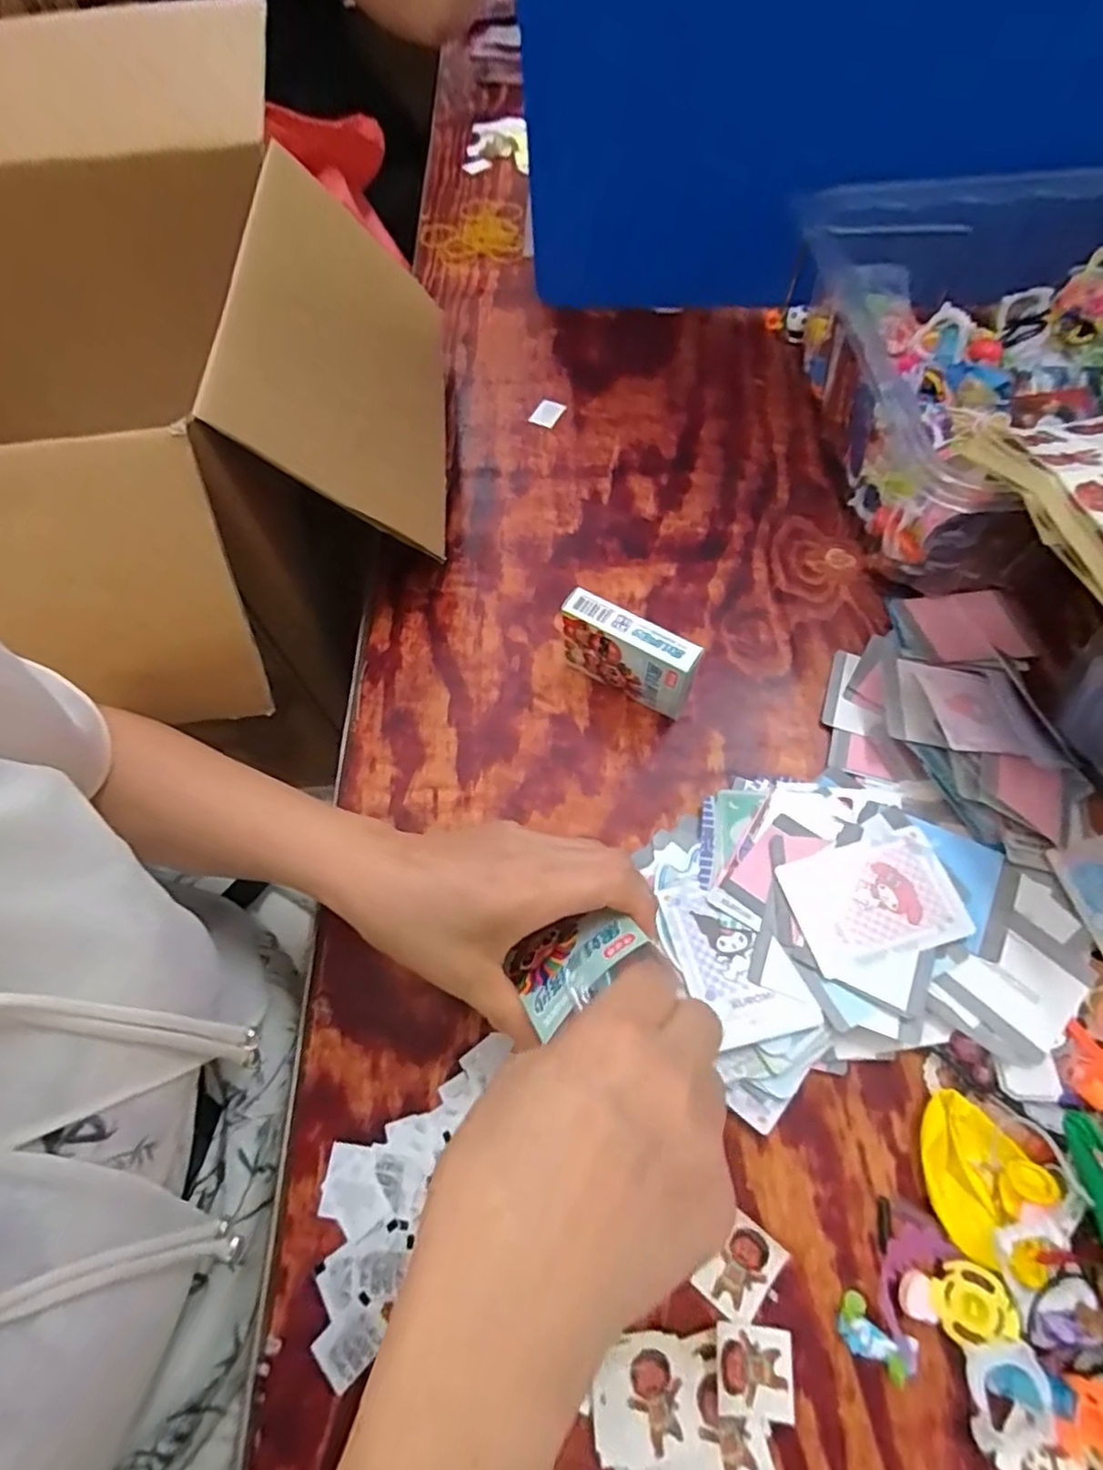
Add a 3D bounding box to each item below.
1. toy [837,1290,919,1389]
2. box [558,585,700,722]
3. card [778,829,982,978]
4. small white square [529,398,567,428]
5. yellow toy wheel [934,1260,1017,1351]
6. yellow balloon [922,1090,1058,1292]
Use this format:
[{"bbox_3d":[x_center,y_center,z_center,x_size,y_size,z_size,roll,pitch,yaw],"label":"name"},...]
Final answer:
[{"bbox_3d":[0.145,0.269,0.289,0.028,0.014,0.020,27,67,16],"label":"toy"},{"bbox_3d":[0.051,-0.051,0.433,0.092,0.068,0.022,30,68,17],"label":"box"},{"bbox_3d":[0.179,0.091,0.360,0.089,0.004,0.064,-15,64,-3],"label":"card"},{"bbox_3d":[-0.004,-0.298,0.602,0.024,0.006,0.034,28,68,17],"label":"small white square"},{"bbox_3d":[0.187,0.252,0.286,0.029,0.005,0.029,-17,56,27],"label":"yellow toy wheel"},{"bbox_3d":[0.203,0.211,0.304,0.054,0.012,0.064,7,67,38],"label":"yellow balloon"}]

